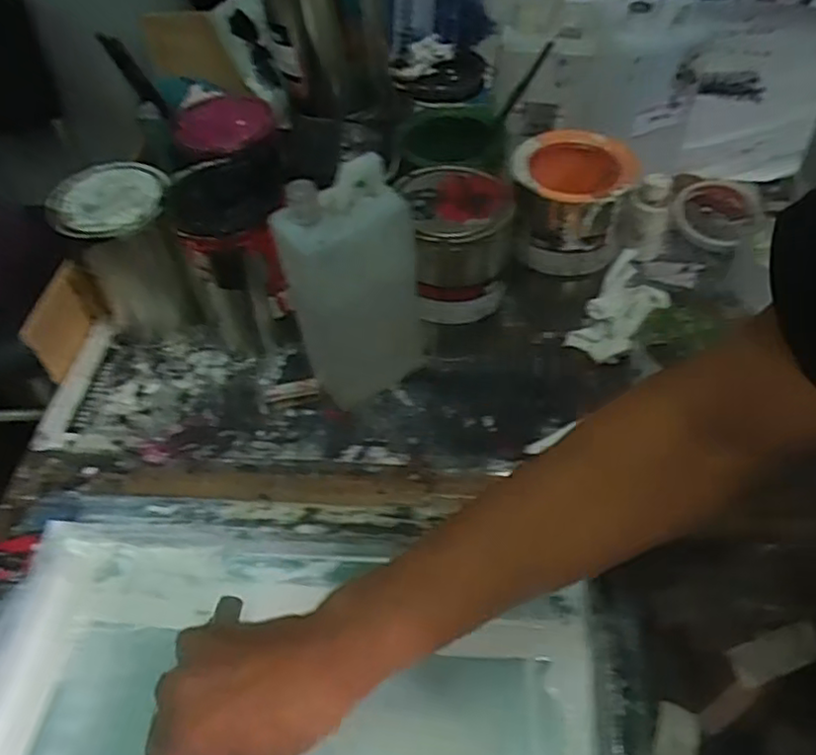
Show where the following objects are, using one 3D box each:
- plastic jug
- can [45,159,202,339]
[{"bbox_3d":[-0.042,-0.066,0.557,0.106,0.217,0.066,-12,52,-4],"label":"plastic jug"},{"bbox_3d":[-0.267,-0.117,0.658,0.099,0.158,0.101,-3,52,4],"label":"can"}]

